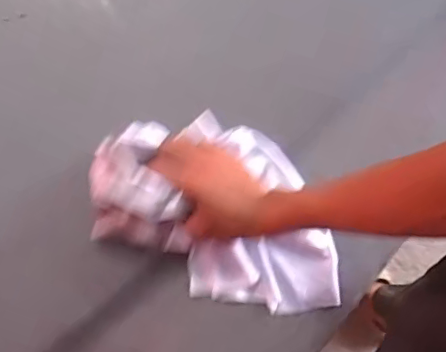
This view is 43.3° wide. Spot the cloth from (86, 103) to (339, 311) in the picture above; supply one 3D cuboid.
[{"bbox_3d":[0.005,0.038,0.631,0.303,0.083,0.187,30,80,5],"label":"cloth"}]

